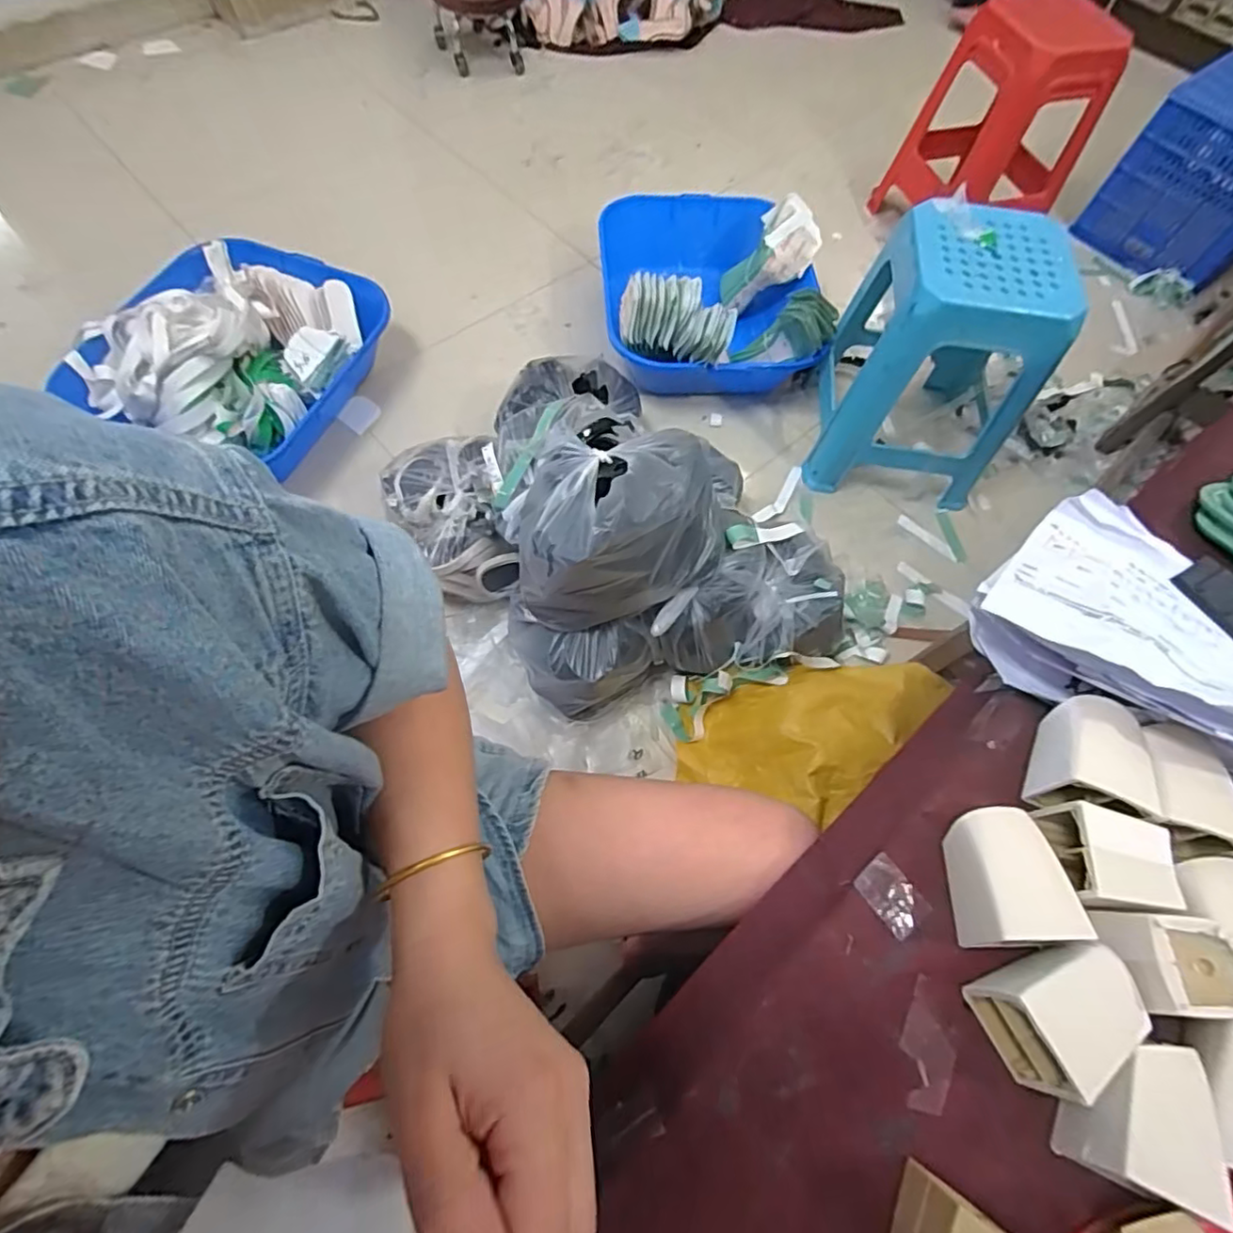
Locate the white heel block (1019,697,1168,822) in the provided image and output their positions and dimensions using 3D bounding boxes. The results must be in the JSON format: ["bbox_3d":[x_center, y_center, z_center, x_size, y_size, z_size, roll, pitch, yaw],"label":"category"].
[{"bbox_3d":[0.331,0.097,0.434,0.068,0.047,0.088,16,65,4],"label":"white heel block"}]

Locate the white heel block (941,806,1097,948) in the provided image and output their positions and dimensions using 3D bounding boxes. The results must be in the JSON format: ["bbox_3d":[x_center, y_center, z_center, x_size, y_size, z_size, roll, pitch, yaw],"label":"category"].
[{"bbox_3d":[0.249,0.170,0.399,0.061,0.056,0.082,-1,65,-4],"label":"white heel block"}]

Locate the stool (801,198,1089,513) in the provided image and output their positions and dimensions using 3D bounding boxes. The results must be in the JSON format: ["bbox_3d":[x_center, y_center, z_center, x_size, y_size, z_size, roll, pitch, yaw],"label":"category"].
[{"bbox_3d":[0.640,-0.525,1.275,0.345,0.469,0.353,7,65,0],"label":"stool"}]

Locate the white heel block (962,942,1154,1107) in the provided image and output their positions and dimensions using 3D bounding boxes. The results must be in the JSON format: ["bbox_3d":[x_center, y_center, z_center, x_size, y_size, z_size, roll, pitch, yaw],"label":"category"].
[{"bbox_3d":[0.268,0.235,0.367,0.077,0.058,0.060,-22,68,-13],"label":"white heel block"}]

